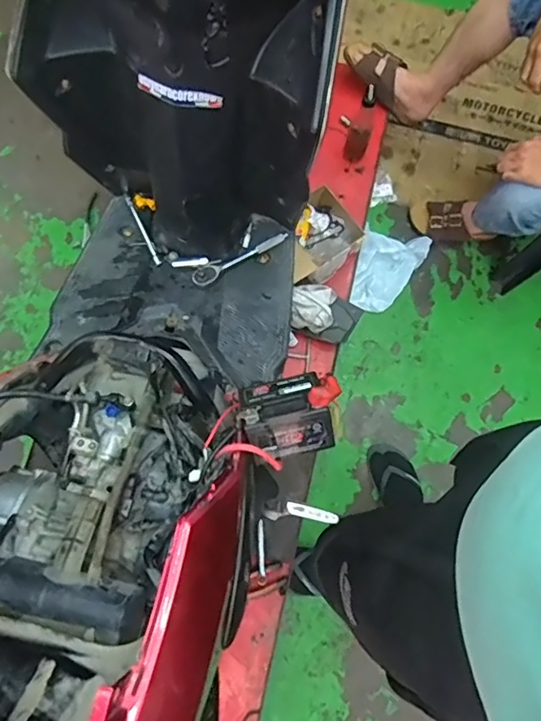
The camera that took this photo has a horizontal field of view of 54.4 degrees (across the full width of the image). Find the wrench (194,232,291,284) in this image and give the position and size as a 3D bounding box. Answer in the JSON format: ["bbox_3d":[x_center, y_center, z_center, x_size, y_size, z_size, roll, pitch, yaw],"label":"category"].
[{"bbox_3d":[-0.050,-0.184,0.954,0.190,0.028,0.037,-25,78,-6],"label":"wrench"}]

